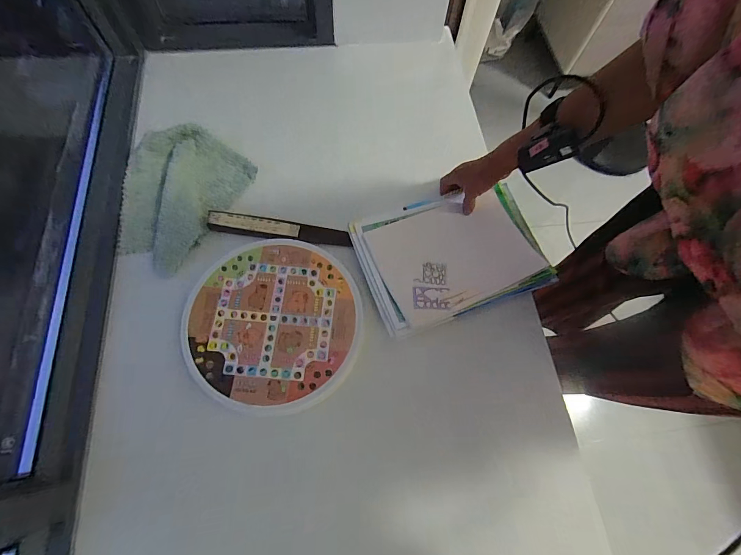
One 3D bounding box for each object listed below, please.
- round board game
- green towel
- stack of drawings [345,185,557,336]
[{"bbox_3d":[-0.150,0.063,0.541,0.261,0.014,0.264,1,69,-1],"label":"round board game"},{"bbox_3d":[-0.356,-0.155,0.623,0.205,0.033,0.258,25,70,8],"label":"green towel"},{"bbox_3d":[0.137,-0.044,0.589,0.294,0.033,0.210,-17,70,-8],"label":"stack of drawings"}]

